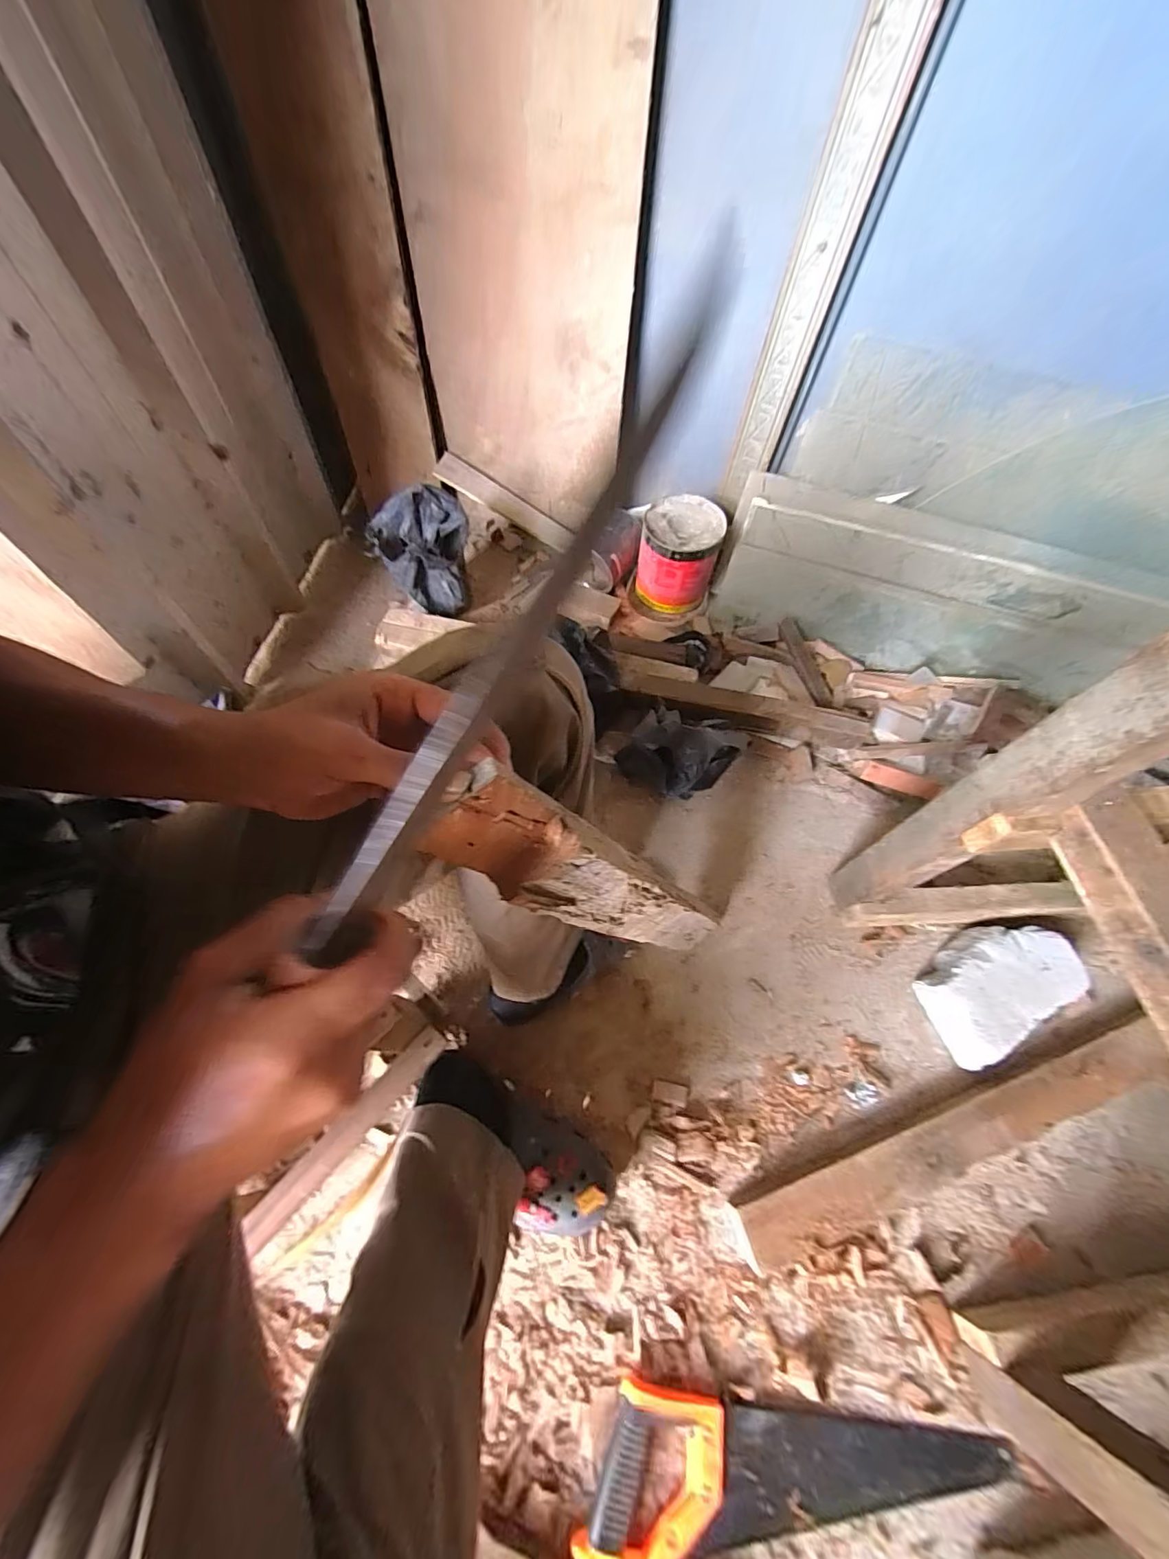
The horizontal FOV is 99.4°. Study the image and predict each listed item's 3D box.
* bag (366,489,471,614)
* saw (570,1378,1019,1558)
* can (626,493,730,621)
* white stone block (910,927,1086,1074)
[{"bbox_3d":[-0.283,-0.391,0.868,0.152,0.174,0.121,6,63,-1],"label":"bag"},{"bbox_3d":[0.214,0.676,0.474,0.422,0.029,0.112,5,61,-1],"label":"saw"},{"bbox_3d":[0.184,-0.446,0.981,0.151,0.139,0.161,18,62,6],"label":"can"},{"bbox_3d":[0.564,0.279,0.686,0.218,0.071,0.119,-27,66,-17],"label":"white stone block"}]

